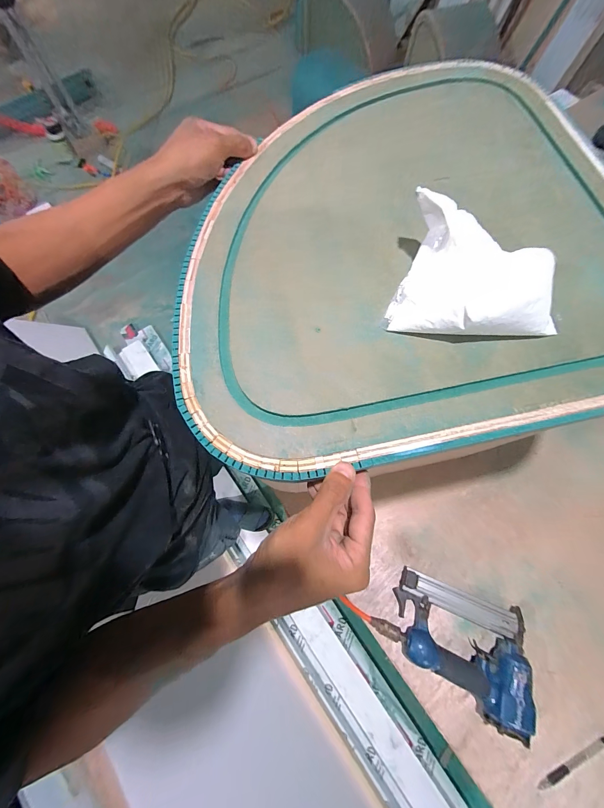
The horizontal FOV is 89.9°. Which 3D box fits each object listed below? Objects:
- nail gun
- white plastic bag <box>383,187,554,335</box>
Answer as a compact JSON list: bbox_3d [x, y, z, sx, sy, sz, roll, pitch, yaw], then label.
[{"bbox_3d":[0.262,0.410,0.509,0.210,0.063,0.176,17,72,5],"label":"nail gun"},{"bbox_3d":[0.173,-0.130,0.293,0.164,0.057,0.124,6,71,2],"label":"white plastic bag"}]

